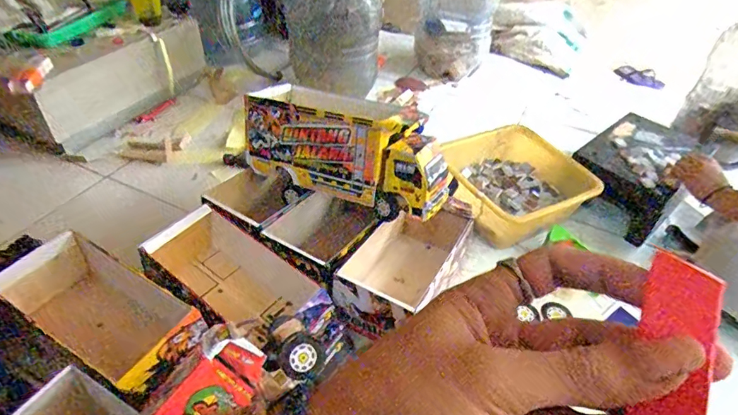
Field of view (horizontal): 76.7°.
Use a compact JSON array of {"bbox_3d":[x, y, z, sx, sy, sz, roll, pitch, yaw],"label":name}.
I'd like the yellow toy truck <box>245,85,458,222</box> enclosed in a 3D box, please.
[{"bbox_3d":[-0.041,-0.104,0.773,0.364,0.167,0.136,19,45,17],"label":"yellow toy truck"}]

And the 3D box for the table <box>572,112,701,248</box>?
[{"bbox_3d":[0.587,-0.068,1.042,0.214,0.154,0.251,34,51,30],"label":"table"}]

